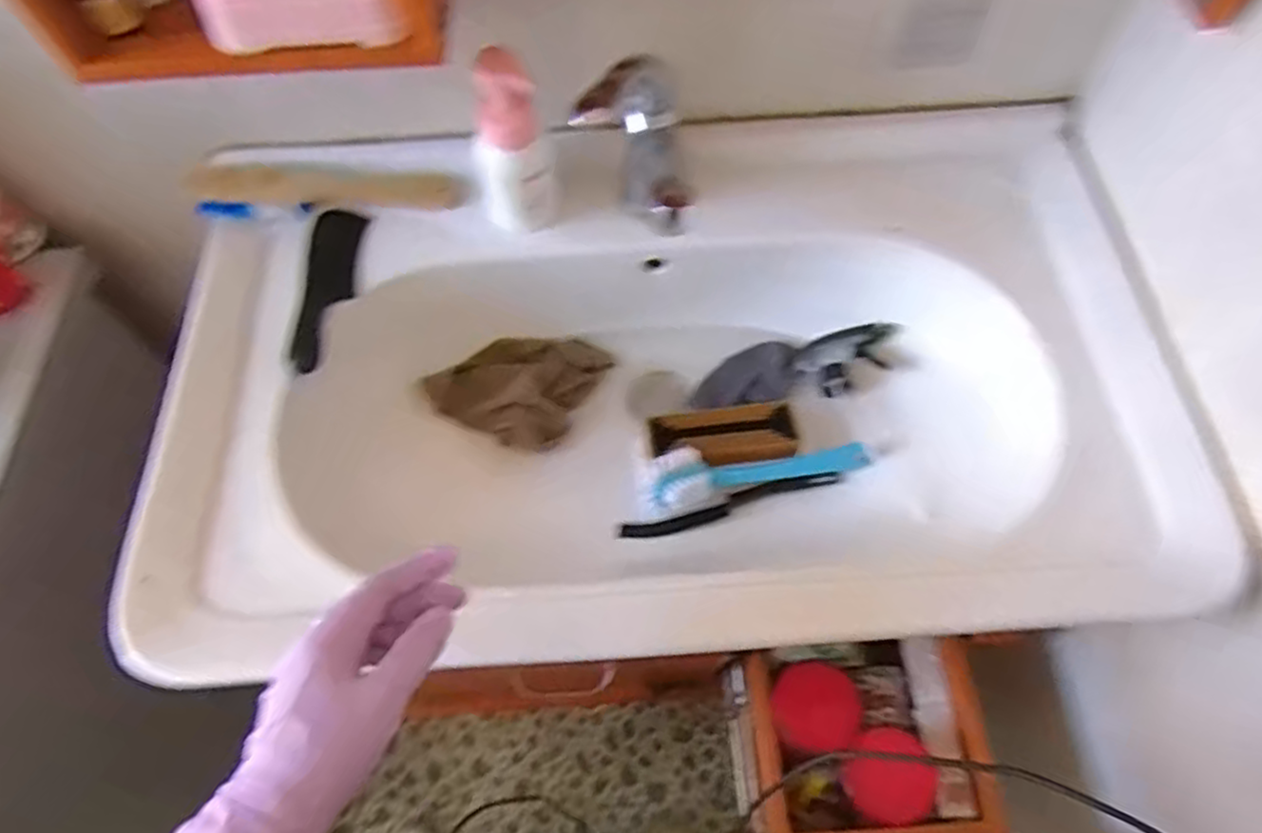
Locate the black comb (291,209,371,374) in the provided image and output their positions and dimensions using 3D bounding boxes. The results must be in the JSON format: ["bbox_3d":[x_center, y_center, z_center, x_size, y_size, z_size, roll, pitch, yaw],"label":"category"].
[{"bbox_3d":[-0.271,-0.117,0.655,0.040,0.016,0.170,-1,63,4],"label":"black comb"}]

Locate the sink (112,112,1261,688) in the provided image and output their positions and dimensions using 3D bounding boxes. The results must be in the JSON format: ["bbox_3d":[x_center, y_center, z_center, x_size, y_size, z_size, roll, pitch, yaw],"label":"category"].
[{"bbox_3d":[0.020,-0.023,0.656,0.807,0.188,0.464,-4,63,-2],"label":"sink"}]

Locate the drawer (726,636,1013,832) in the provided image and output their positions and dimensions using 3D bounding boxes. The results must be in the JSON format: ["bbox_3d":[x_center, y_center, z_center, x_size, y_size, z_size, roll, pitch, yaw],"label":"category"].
[{"bbox_3d":[0.230,0.329,0.717,0.245,0.094,0.202,-5,63,-2],"label":"drawer"}]

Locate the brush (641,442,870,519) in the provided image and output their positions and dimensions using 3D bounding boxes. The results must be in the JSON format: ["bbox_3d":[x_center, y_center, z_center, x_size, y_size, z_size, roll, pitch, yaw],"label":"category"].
[{"bbox_3d":[0.110,0.043,0.658,0.214,0.039,0.050,-13,63,-7],"label":"brush"}]

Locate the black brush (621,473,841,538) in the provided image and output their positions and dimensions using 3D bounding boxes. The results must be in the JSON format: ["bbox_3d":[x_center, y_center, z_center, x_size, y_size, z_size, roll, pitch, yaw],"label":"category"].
[{"bbox_3d":[0.092,0.080,0.658,0.201,0.020,0.023,-14,63,-7],"label":"black brush"}]

